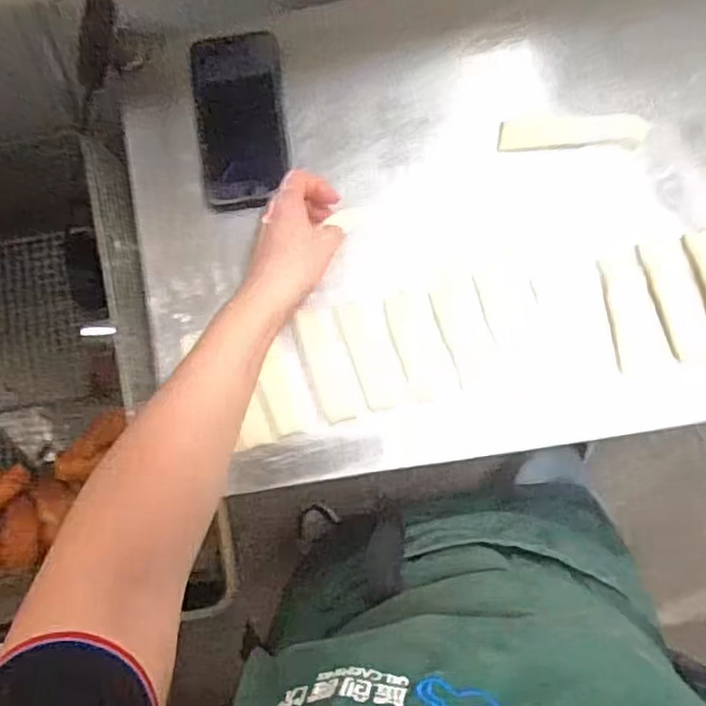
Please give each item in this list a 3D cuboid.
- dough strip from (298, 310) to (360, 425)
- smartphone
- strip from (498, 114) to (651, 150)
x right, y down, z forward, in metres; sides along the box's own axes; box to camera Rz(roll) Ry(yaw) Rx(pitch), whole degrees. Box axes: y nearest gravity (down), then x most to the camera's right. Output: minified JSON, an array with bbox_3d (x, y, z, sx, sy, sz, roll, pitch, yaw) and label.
[{"bbox_3d":[-0.021,0.011,0.537,0.031,0.004,0.098,-17,96,-8],"label":"dough strip"},{"bbox_3d":[-0.102,-0.210,0.565,0.079,0.009,0.159,-6,85,4],"label":"smartphone"},{"bbox_3d":[0.196,-0.197,0.554,0.129,0.013,0.031,-1,85,4],"label":"strip"}]

